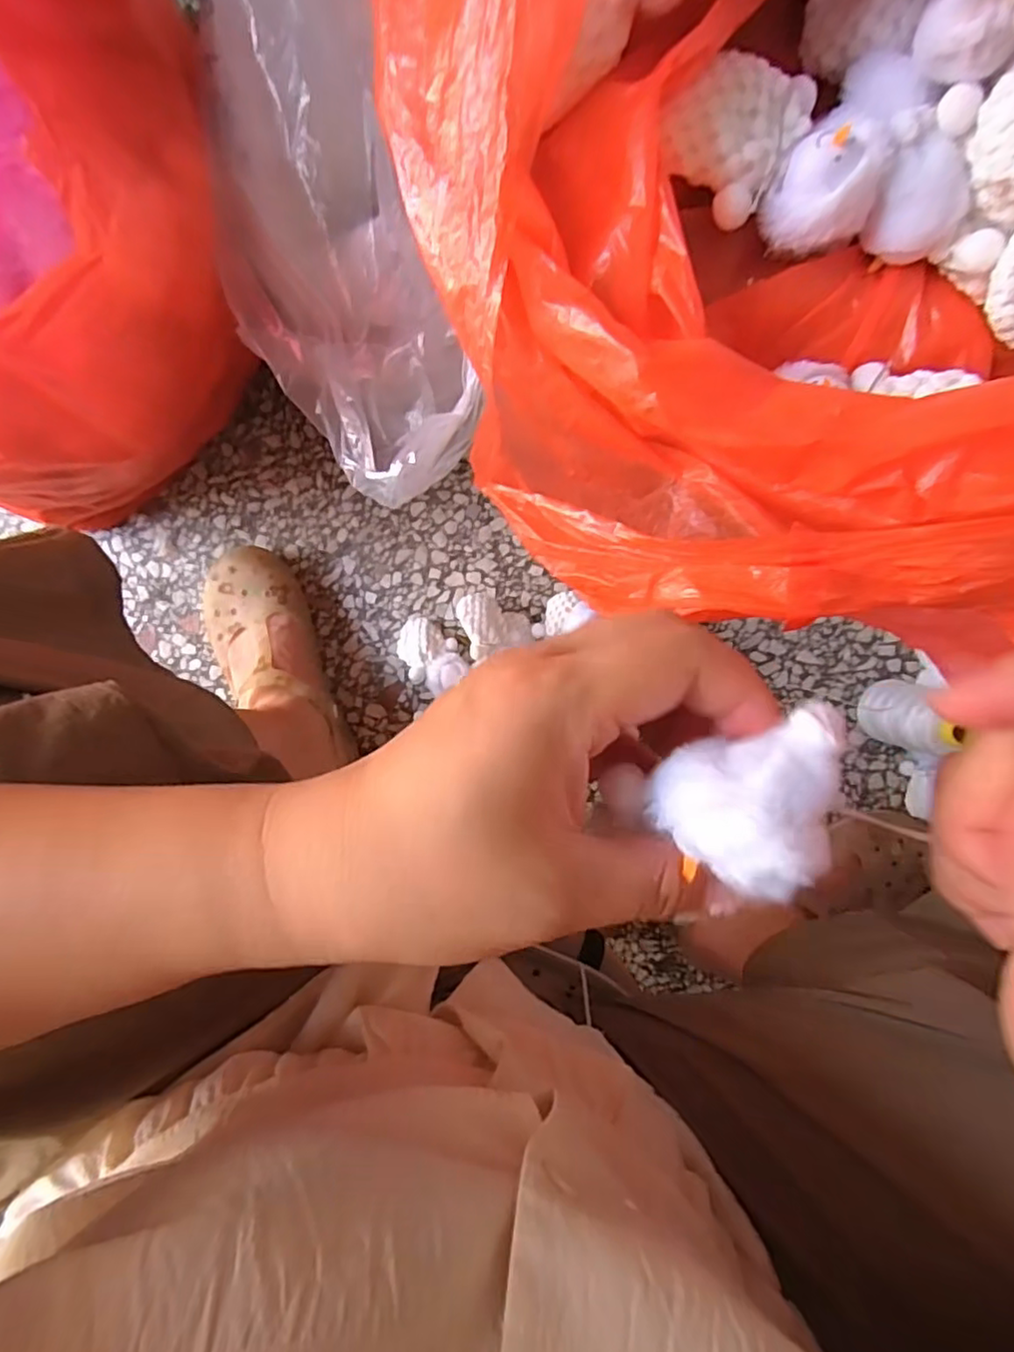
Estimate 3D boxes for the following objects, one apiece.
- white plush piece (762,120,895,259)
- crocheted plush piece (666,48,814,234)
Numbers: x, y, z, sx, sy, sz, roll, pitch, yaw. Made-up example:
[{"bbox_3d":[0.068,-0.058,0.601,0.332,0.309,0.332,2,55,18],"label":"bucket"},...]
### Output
[{"bbox_3d":[0.110,-0.168,0.221,0.033,0.028,0.034,0,96,2],"label":"white plush piece"},{"bbox_3d":[0.081,-0.193,0.223,0.042,0.024,0.050,39,96,-2],"label":"crocheted plush piece"}]

